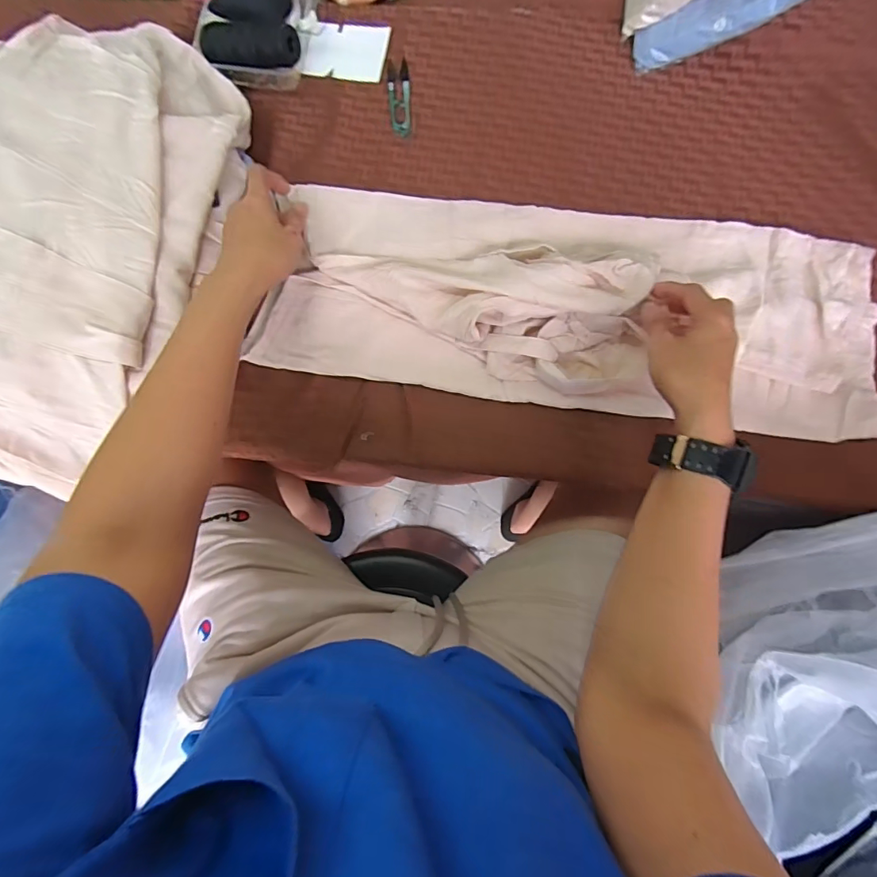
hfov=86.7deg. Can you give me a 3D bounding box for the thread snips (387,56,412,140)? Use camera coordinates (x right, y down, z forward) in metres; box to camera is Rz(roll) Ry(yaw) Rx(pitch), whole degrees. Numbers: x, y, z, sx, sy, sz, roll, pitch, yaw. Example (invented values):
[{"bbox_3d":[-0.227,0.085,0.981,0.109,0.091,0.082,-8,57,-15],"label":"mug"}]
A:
[{"bbox_3d":[-0.045,-0.393,0.534,0.024,0.004,0.097,-4,78,1],"label":"thread snips"}]

